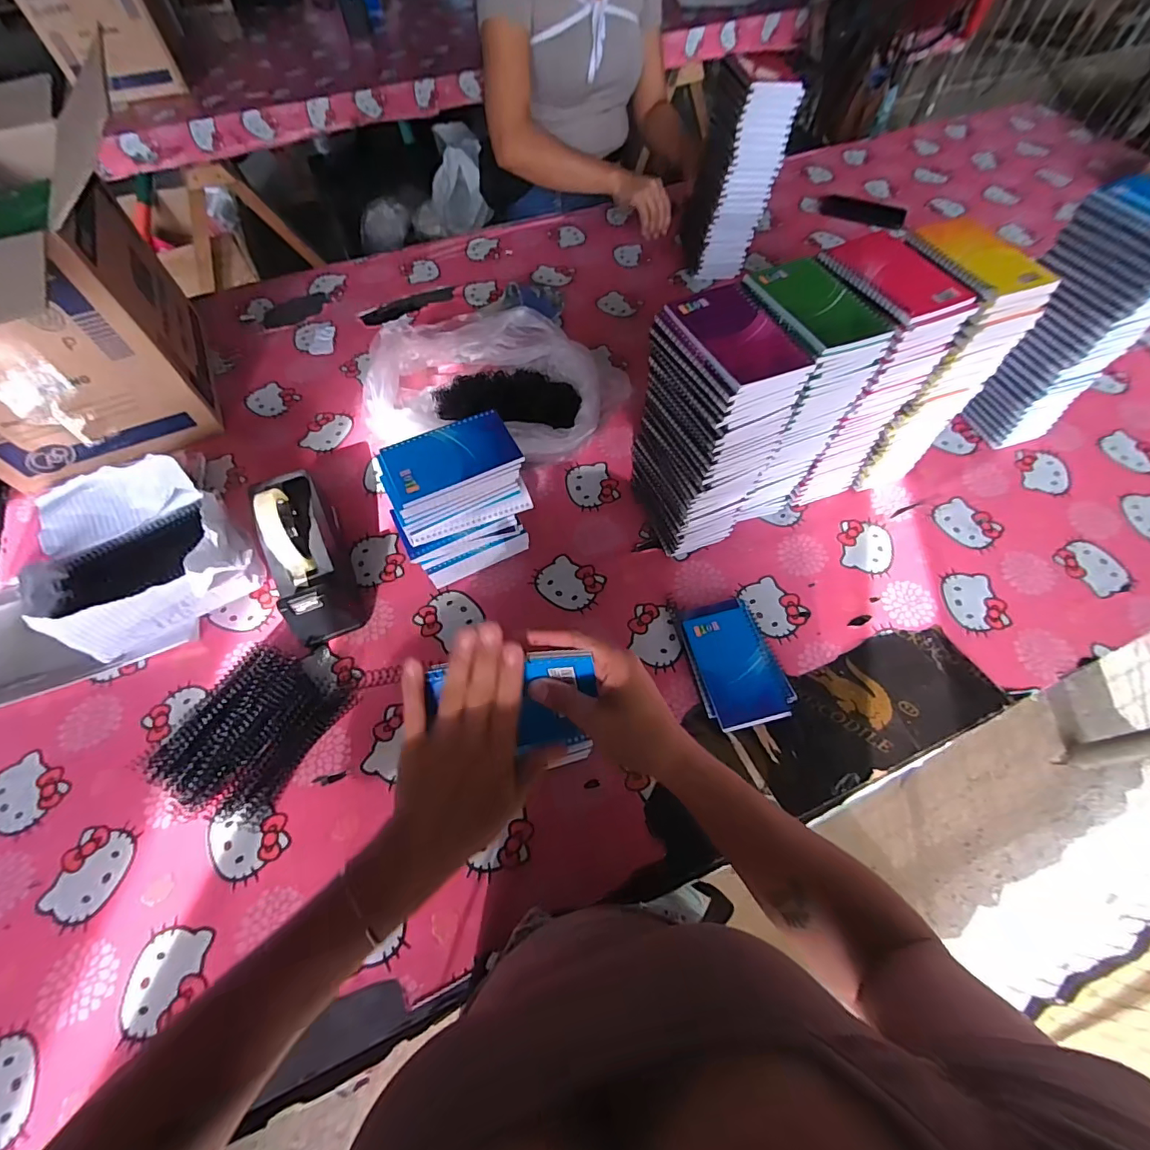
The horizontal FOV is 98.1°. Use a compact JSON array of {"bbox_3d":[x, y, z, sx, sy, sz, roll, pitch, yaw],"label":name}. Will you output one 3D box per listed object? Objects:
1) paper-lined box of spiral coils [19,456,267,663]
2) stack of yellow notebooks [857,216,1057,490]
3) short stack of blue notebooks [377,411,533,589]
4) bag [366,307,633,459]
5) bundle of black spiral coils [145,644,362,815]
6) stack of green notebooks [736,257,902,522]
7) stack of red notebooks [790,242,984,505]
[{"bbox_3d":[-0.492,-0.019,0.589,0.189,0.141,0.190,-18,62,-9],"label":"paper-lined box of spiral coils"},{"bbox_3d":[0.418,-0.248,0.616,0.093,0.295,0.119,-9,61,-5],"label":"stack of yellow notebooks"},{"bbox_3d":[-0.134,-0.077,0.590,0.147,0.191,0.087,-20,62,-10],"label":"short stack of blue notebooks"},{"bbox_3d":[-0.114,-0.287,0.754,0.354,0.109,0.254,11,61,7],"label":"bag"},{"bbox_3d":[-0.344,0.166,0.538,0.120,0.047,0.160,27,64,15],"label":"bundle of black spiral coils"},{"bbox_3d":[0.231,-0.188,0.593,0.109,0.286,0.126,-25,63,-13],"label":"stack of green notebooks"},{"bbox_3d":[0.323,-0.223,0.610,0.107,0.289,0.123,-19,62,-10],"label":"stack of red notebooks"}]

